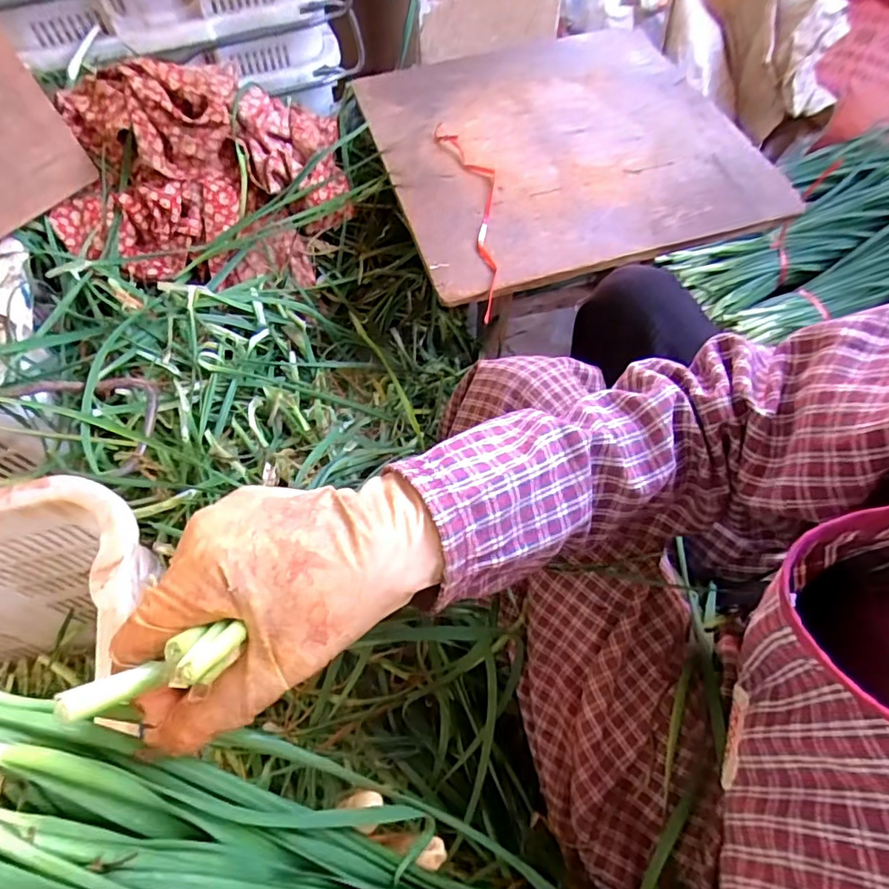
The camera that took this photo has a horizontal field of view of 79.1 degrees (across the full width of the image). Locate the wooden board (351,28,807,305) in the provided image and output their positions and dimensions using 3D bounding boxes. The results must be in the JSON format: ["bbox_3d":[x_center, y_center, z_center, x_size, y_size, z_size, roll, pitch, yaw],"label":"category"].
[{"bbox_3d":[0.141,-0.381,0.665,0.425,0.021,0.432,-14,62,-6],"label":"wooden board"}]

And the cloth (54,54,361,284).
[{"bbox_3d":[-0.300,-0.342,0.670,0.340,0.172,0.218,-7,59,-3],"label":"cloth"}]

